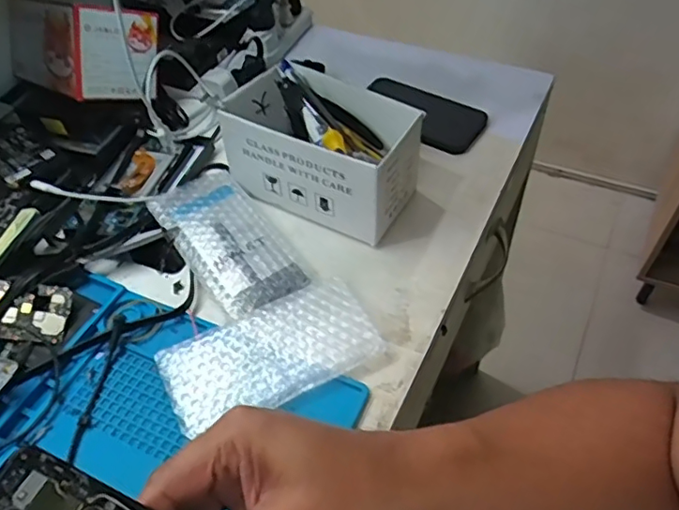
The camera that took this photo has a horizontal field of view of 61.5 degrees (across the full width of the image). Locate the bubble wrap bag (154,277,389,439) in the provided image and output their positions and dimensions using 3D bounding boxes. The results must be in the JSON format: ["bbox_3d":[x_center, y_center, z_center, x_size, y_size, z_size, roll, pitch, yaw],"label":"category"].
[{"bbox_3d":[-0.056,0.080,0.467,0.169,0.014,0.088,-22,51,-15],"label":"bubble wrap bag"}]

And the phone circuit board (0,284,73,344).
[{"bbox_3d":[-0.260,0.048,0.489,0.051,0.009,0.049,12,66,-12],"label":"phone circuit board"}]

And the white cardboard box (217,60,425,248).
[{"bbox_3d":[-0.016,-0.109,0.572,0.186,0.090,0.111,24,54,22],"label":"white cardboard box"}]

